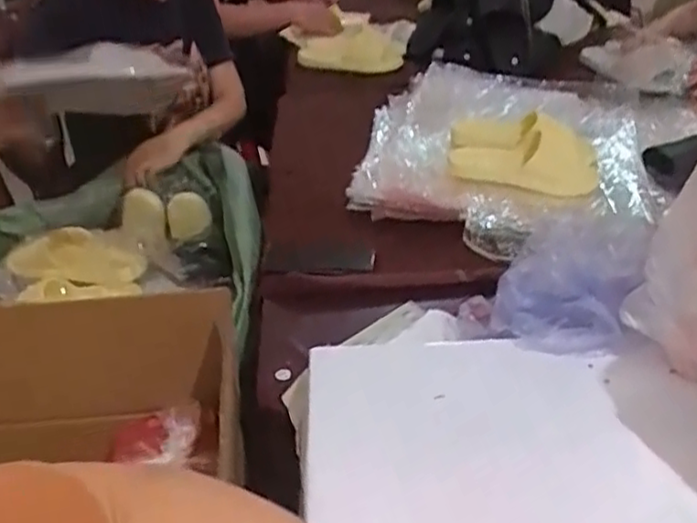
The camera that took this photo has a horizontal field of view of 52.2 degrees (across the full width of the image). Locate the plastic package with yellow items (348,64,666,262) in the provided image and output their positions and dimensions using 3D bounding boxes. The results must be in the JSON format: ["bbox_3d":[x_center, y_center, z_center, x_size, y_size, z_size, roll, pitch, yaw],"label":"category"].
[{"bbox_3d":[0.269,-0.201,1.228,0.484,0.078,0.567,6,35,9],"label":"plastic package with yellow items"}]

